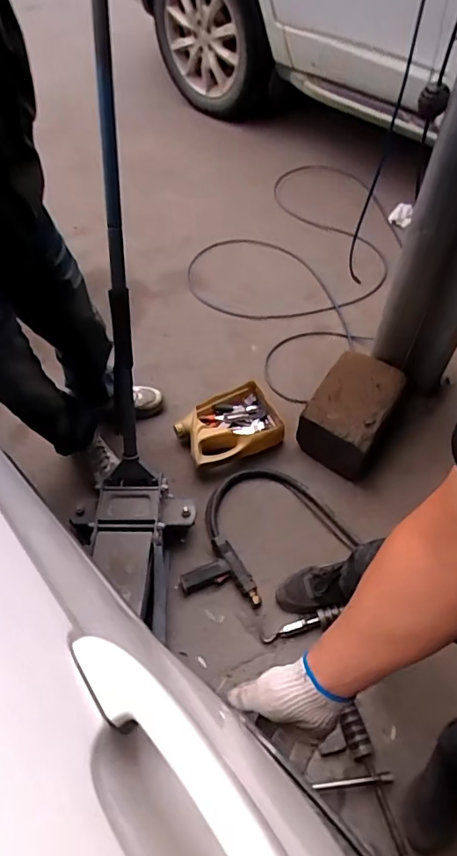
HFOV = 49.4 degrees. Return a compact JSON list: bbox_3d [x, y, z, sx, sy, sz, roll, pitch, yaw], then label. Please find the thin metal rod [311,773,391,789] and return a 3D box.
[{"bbox_3d":[0.259,0.736,1.034,0.169,0.017,0.014,-5,55,-3],"label":"thin metal rod"}]

